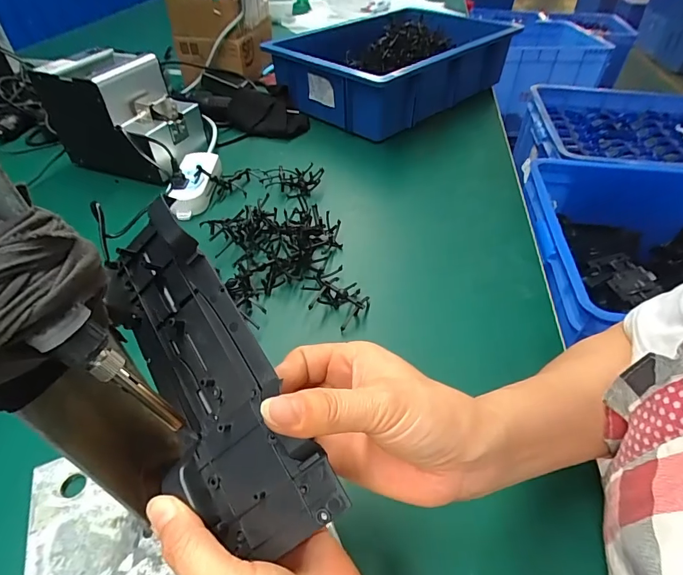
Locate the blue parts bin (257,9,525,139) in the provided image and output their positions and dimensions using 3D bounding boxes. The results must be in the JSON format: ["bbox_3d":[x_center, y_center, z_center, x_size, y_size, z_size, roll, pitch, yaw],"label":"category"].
[{"bbox_3d":[0.097,-0.451,0.846,0.426,0.126,0.317,-34,53,-30],"label":"blue parts bin"}]

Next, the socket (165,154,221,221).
[{"bbox_3d":[-0.212,-0.155,0.598,0.063,0.033,0.135,-3,44,-2],"label":"socket"}]

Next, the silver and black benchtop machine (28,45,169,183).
[{"bbox_3d":[-0.338,-0.271,0.635,0.193,0.136,0.135,20,47,20],"label":"silver and black benchtop machine"}]

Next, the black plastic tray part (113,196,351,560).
[{"bbox_3d":[-0.074,0.041,0.209,0.070,0.021,0.184,-38,67,11],"label":"black plastic tray part"}]

